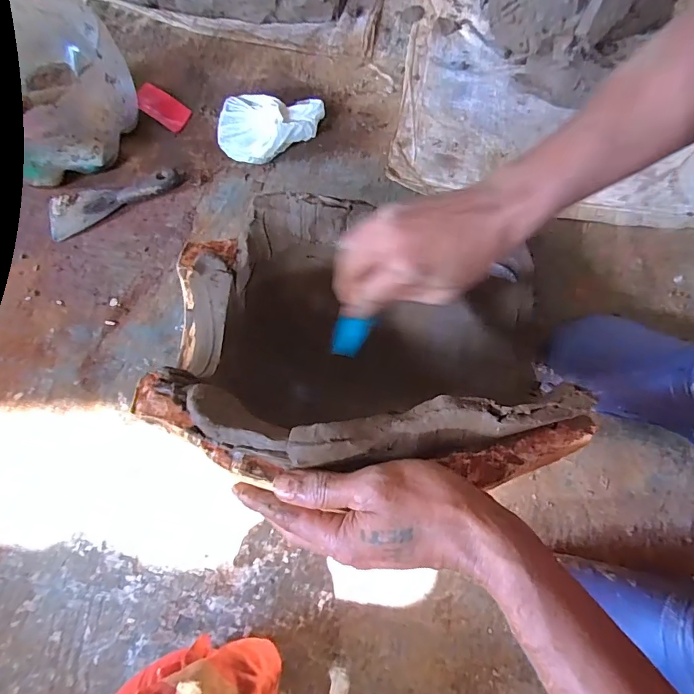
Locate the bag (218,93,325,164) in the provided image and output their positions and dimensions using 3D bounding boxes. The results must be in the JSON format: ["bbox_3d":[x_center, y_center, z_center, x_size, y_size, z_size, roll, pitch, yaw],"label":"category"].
[{"bbox_3d":[-0.107,-0.300,0.601,0.146,0.063,0.097,5,71,4],"label":"bag"}]

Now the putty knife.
[{"bbox_3d":[-0.324,-0.213,0.599,0.187,0.022,0.064,-25,72,-7],"label":"putty knife"}]

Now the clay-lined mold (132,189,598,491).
[{"bbox_3d":[0.013,0.000,0.396,0.335,0.170,0.284,-1,46,3],"label":"clay-lined mold"}]

